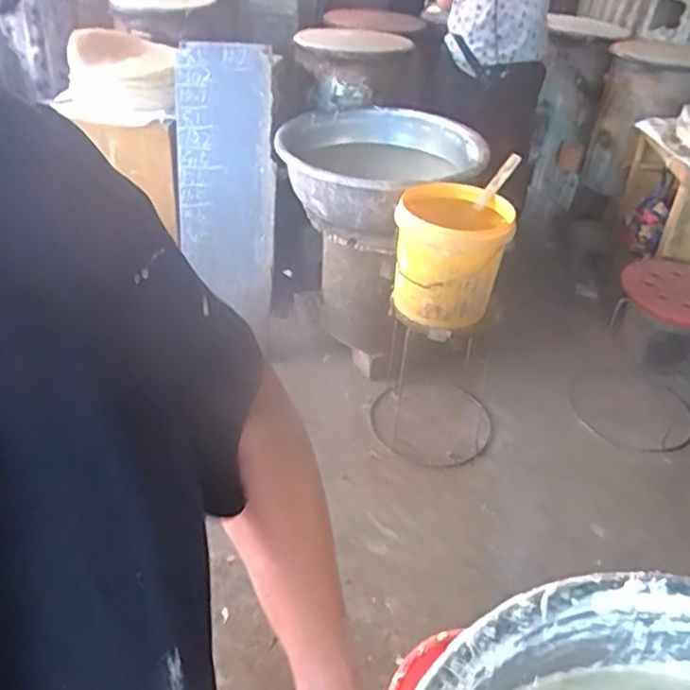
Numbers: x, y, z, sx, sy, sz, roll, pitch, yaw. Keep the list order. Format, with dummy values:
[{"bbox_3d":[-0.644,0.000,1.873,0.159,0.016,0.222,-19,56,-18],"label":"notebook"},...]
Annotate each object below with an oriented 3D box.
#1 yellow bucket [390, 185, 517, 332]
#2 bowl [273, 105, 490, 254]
[{"bbox_3d":[0.247,-0.209,1.536,0.242,0.266,0.293,11,37,9],"label":"yellow bucket"},{"bbox_3d":[0.063,-0.508,1.880,0.566,0.224,0.566,3,37,-2],"label":"bowl"}]

